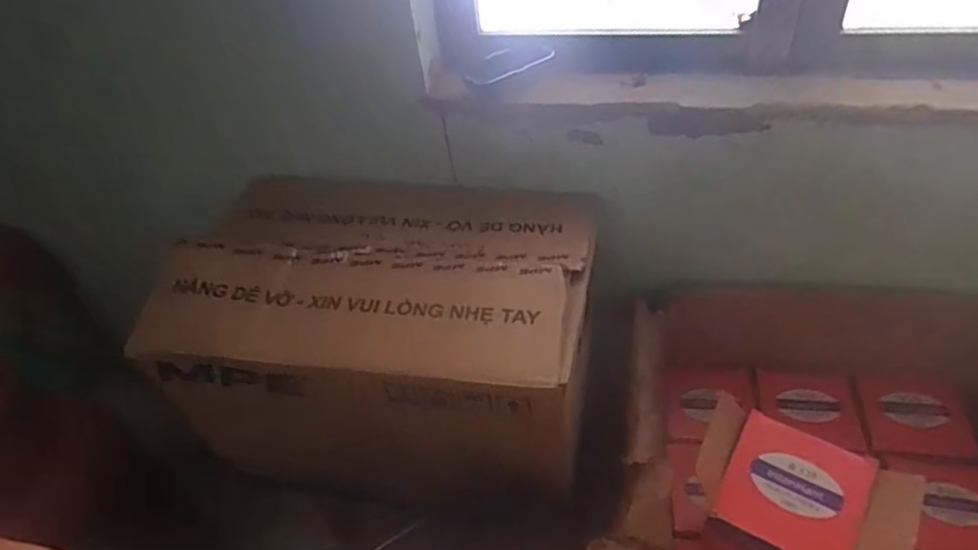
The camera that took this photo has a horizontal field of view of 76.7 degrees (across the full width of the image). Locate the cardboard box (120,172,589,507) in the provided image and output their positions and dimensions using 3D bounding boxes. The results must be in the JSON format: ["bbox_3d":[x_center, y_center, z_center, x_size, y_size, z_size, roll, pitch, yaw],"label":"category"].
[{"bbox_3d":[-0.117,0.105,0.788,0.482,0.312,0.304,2,45,10],"label":"cardboard box"}]

